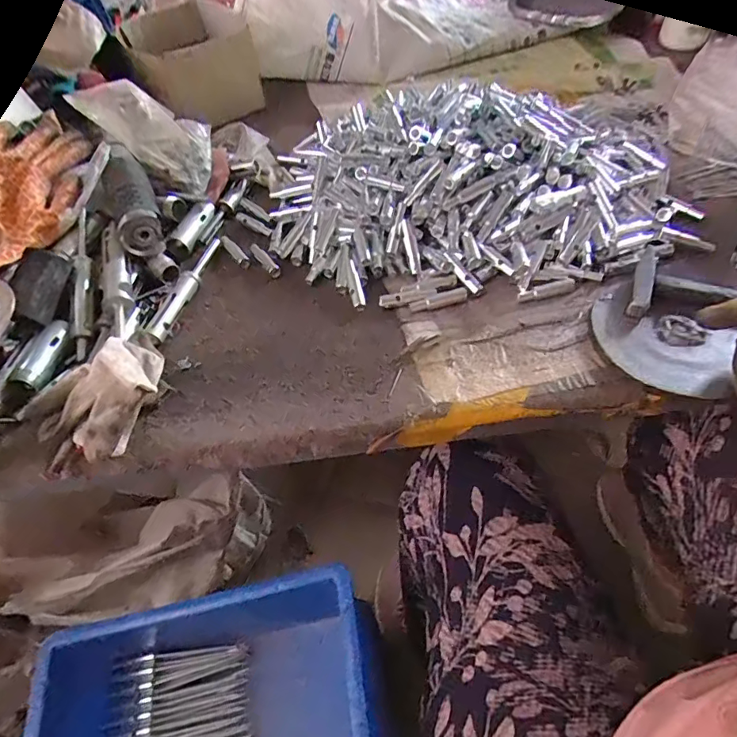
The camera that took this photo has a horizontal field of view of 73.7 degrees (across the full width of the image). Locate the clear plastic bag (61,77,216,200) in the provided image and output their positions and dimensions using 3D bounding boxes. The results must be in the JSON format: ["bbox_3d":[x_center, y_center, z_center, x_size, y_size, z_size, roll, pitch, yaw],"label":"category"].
[{"bbox_3d":[-0.223,-0.251,0.519,0.146,0.032,0.077,37,58,-10],"label":"clear plastic bag"}]

